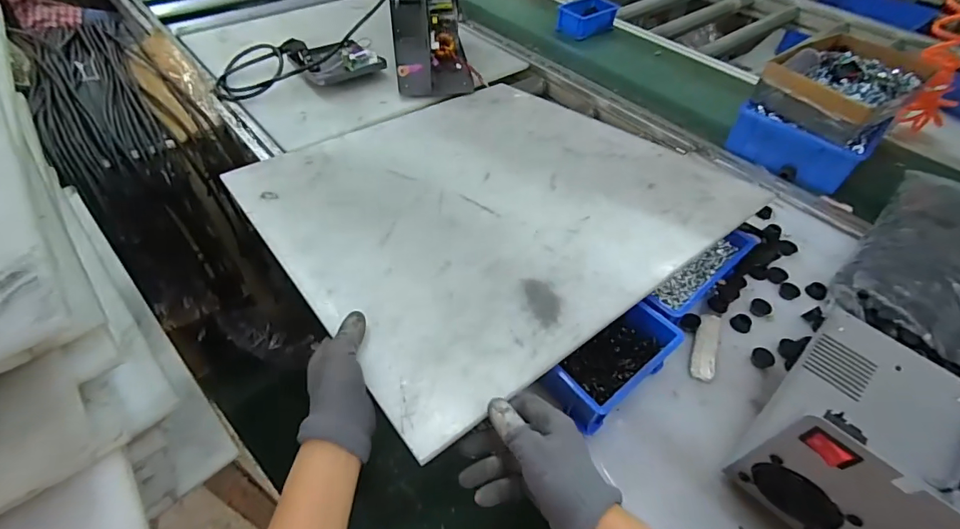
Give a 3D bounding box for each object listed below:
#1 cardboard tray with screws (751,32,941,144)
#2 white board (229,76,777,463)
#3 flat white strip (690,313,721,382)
[{"bbox_3d":[0.616,-0.311,0.760,0.246,0.080,0.181,-30,57,-26],"label":"cardboard tray with screws"},{"bbox_3d":[0.003,-0.115,0.664,0.573,0.012,0.578,-29,49,-25],"label":"white board"},{"bbox_3d":[0.282,0.101,0.559,0.028,0.007,0.103,20,51,14],"label":"flat white strip"}]

